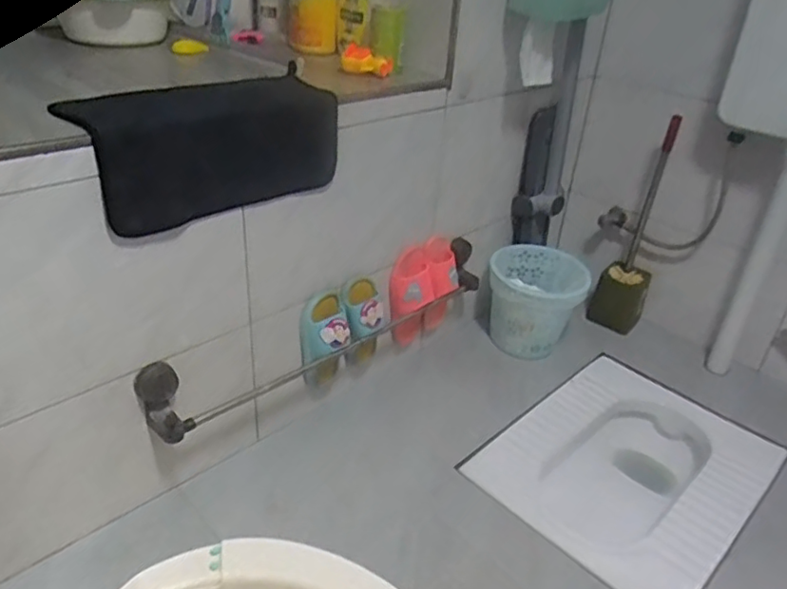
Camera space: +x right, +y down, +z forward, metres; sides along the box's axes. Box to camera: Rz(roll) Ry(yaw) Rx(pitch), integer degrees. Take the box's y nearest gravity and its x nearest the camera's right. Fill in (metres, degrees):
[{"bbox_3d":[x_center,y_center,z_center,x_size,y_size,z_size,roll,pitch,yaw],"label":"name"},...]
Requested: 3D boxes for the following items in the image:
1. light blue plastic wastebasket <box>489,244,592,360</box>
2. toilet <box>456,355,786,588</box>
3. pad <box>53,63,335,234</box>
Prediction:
[{"bbox_3d":[0.337,0.021,1.474,0.225,0.196,0.208,16,33,19],"label":"light blue plastic wastebasket"},{"bbox_3d":[0.467,0.367,1.233,0.560,0.145,0.421,-24,41,-39],"label":"toilet"},{"bbox_3d":[-0.258,-0.220,0.899,0.377,0.152,0.178,-18,37,-32],"label":"pad"}]

